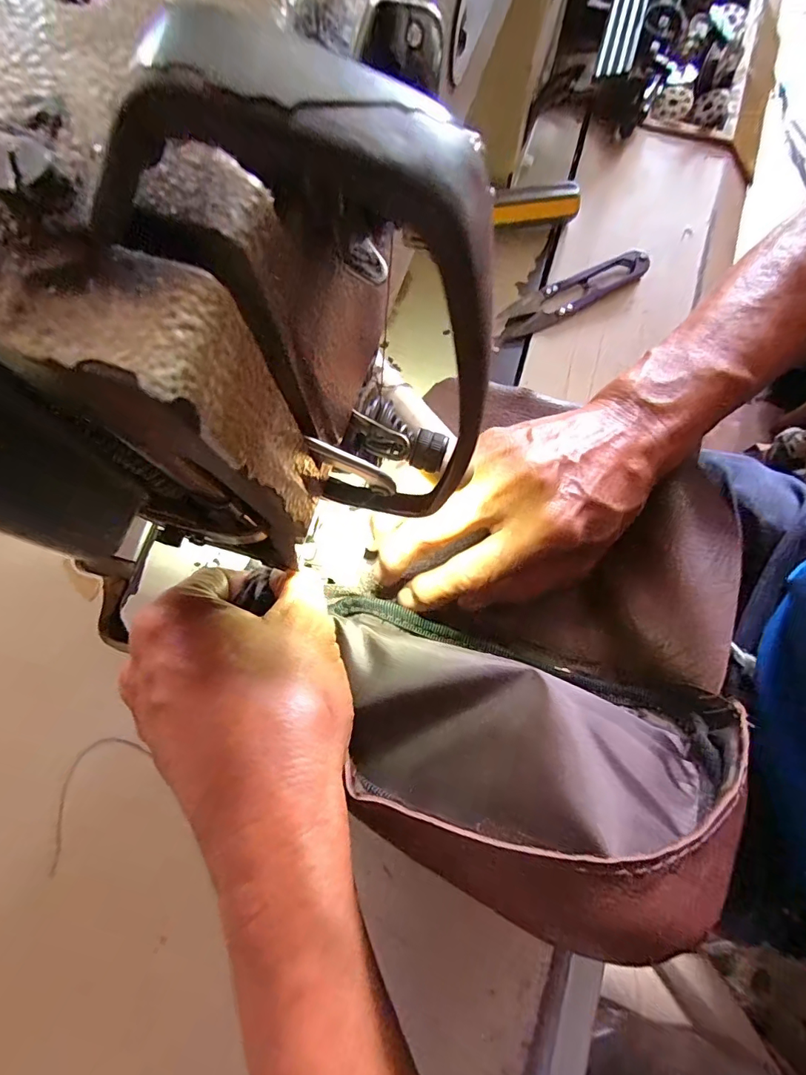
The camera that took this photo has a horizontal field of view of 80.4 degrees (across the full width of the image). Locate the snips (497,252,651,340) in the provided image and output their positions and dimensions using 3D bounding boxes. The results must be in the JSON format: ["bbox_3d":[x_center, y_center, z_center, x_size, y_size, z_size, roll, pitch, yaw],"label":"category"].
[{"bbox_3d":[0.107,-0.153,0.299,0.102,0.009,0.023,-24,79,-5],"label":"snips"}]

